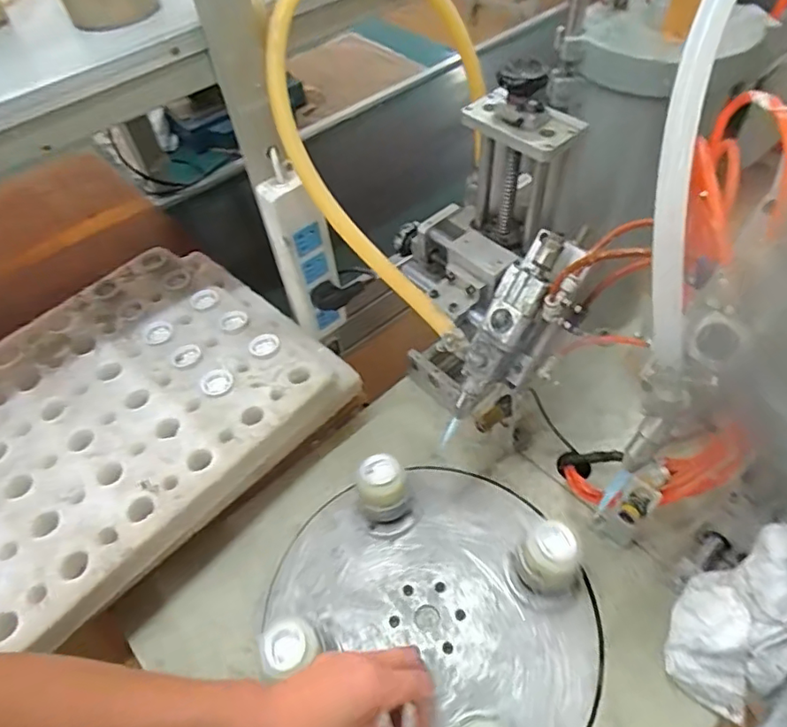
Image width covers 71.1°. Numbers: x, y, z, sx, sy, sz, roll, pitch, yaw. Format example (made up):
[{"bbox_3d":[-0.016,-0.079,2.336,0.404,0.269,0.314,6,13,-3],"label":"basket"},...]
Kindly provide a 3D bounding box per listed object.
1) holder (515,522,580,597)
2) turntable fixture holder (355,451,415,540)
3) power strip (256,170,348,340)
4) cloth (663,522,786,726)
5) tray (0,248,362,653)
[{"bbox_3d":[0.153,0.200,0.563,0.050,0.096,0.059,-19,53,-9],"label":"holder"},{"bbox_3d":[-0.009,0.149,0.618,0.059,0.090,0.064,-23,54,-12],"label":"turntable fixture holder"},{"bbox_3d":[-0.100,-0.116,0.642,0.063,0.214,0.030,-16,53,-7],"label":"power strip"},{"bbox_3d":[0.334,0.228,0.502,0.172,0.130,0.103,-29,55,-16],"label":"cloth"},{"bbox_3d":[-0.364,0.091,0.613,0.369,0.050,0.565,37,64,28],"label":"tray"}]

